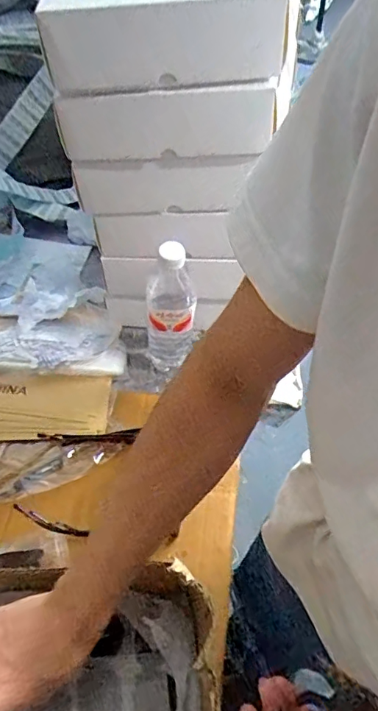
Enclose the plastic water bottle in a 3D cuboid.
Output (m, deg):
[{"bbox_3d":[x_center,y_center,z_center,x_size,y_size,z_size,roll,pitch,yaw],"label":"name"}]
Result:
[{"bbox_3d":[-0.025,-0.061,0.665,0.062,0.219,0.064,-7,51,-5],"label":"plastic water bottle"}]

